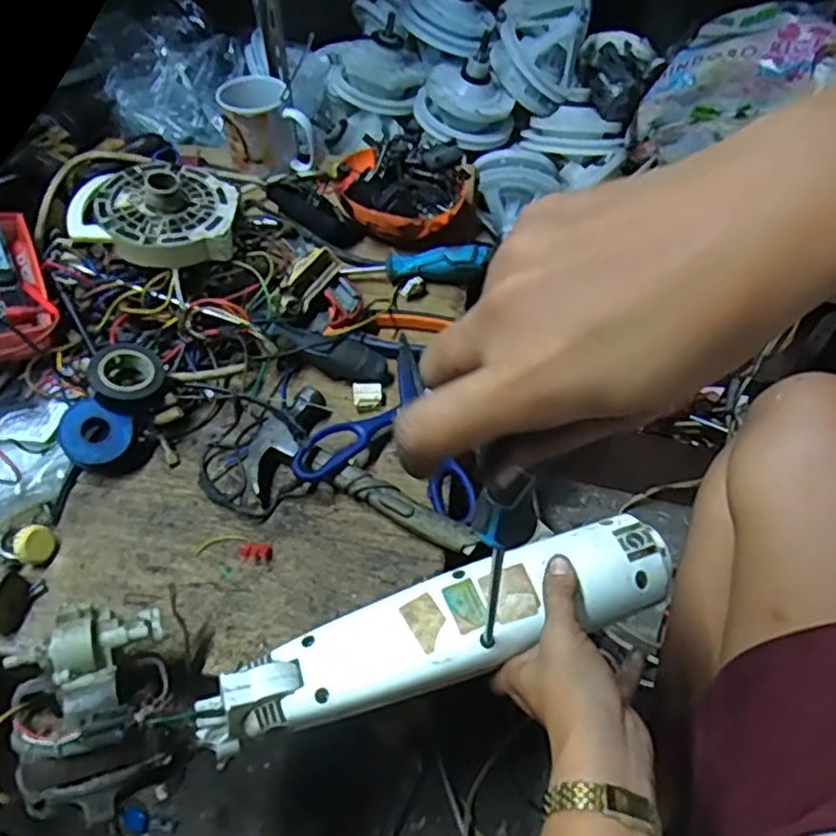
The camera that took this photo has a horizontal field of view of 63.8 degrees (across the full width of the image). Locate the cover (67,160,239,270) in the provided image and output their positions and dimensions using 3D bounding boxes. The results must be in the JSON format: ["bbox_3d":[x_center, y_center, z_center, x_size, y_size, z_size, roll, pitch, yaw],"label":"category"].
[{"bbox_3d":[-0.244,-0.195,0.626,0.146,0.052,0.114,0,52,-2],"label":"cover"}]

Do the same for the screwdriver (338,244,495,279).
[{"bbox_3d":[-0.002,-0.163,0.704,0.150,0.035,0.026,1,52,-1],"label":"screwdriver"}]

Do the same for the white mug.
[{"bbox_3d":[-0.181,-0.351,0.802,0.098,0.086,0.101,-12,53,-11],"label":"white mug"}]

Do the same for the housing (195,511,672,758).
[{"bbox_3d":[0.011,0.139,0.436,0.313,0.047,0.064,-19,55,-7],"label":"housing"}]

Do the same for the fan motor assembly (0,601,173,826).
[{"bbox_3d":[-0.197,0.176,0.409,0.096,0.081,0.114,20,54,13],"label":"fan motor assembly"}]

